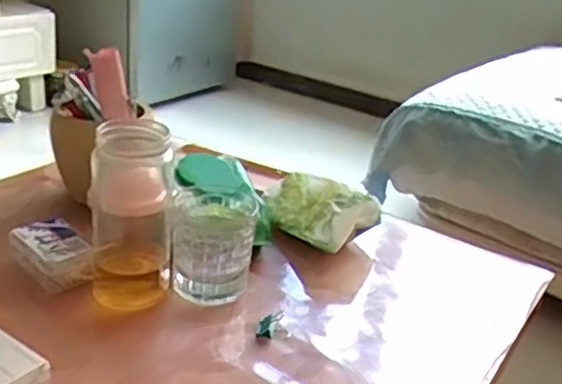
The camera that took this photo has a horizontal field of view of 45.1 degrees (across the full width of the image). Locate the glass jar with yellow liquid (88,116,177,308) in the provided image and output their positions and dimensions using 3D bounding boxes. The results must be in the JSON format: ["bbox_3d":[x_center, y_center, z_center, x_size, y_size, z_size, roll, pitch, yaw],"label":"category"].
[{"bbox_3d":[-0.135,0.019,0.613,0.070,0.167,0.071,6,26,-3],"label":"glass jar with yellow liquid"}]

